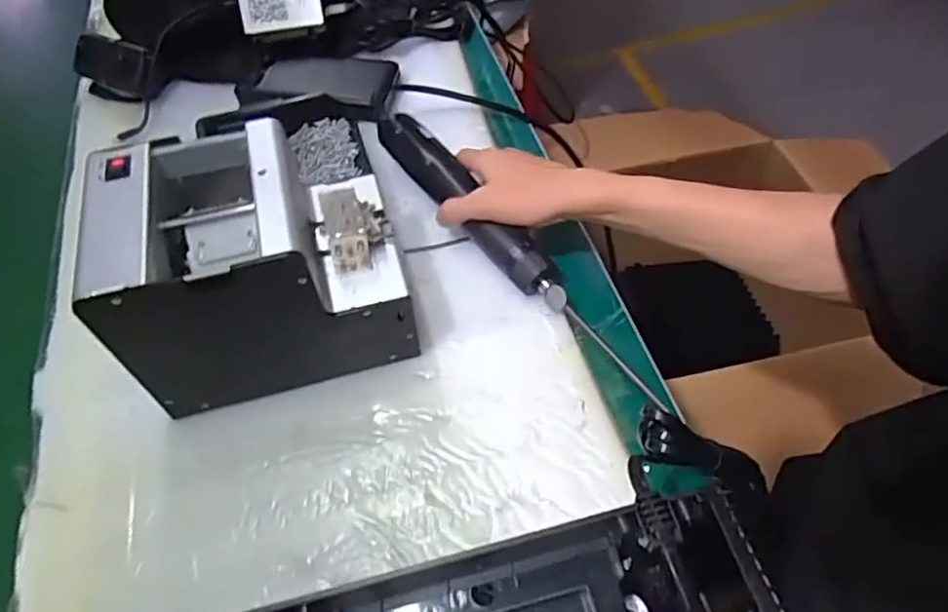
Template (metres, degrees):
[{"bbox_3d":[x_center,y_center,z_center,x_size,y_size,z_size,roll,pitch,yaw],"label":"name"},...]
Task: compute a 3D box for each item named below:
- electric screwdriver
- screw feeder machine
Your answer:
[{"bbox_3d":[0.026,-0.045,0.496,0.035,0.037,0.323,-34,69,-18],"label":"electric screwdriver"},{"bbox_3d":[-0.145,-0.030,0.435,0.174,0.143,0.129,-15,56,-6],"label":"screw feeder machine"}]

